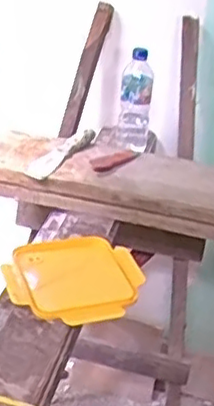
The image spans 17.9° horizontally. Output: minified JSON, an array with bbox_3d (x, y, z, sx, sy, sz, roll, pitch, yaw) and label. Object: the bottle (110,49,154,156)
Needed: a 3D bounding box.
[{"bbox_3d":[0.059,-0.216,1.436,0.078,0.199,0.069,6,28,3],"label":"bottle"}]

